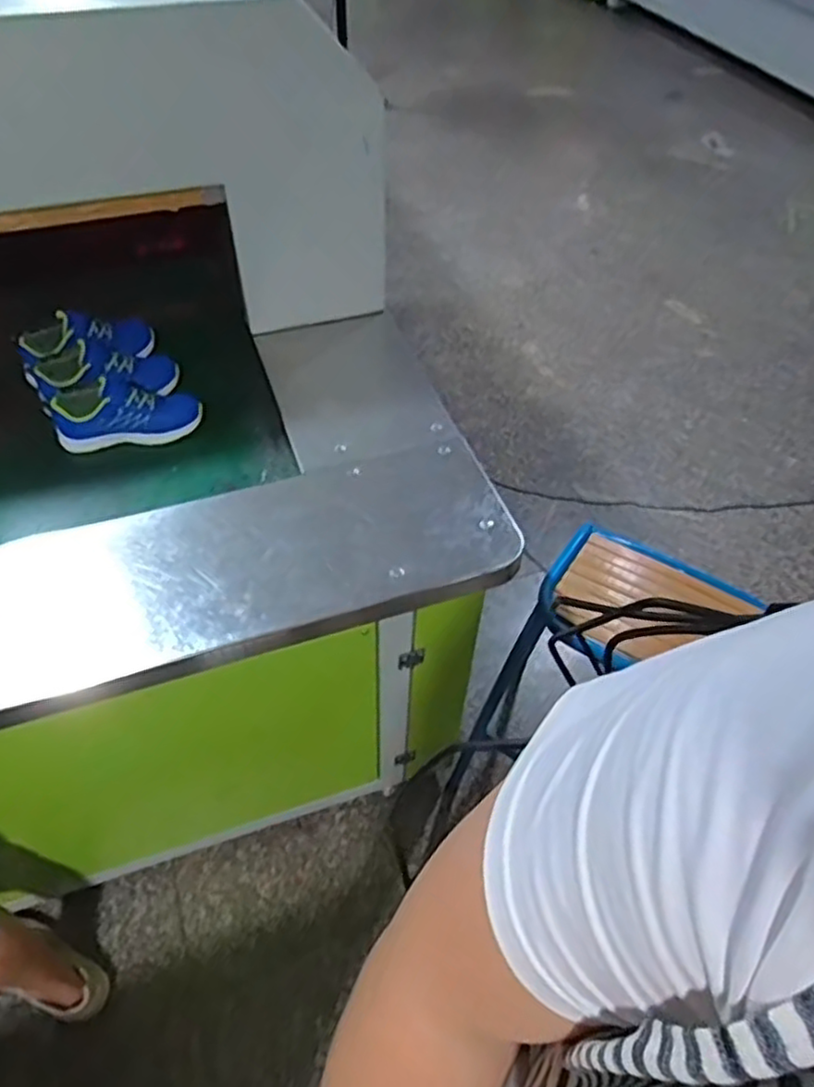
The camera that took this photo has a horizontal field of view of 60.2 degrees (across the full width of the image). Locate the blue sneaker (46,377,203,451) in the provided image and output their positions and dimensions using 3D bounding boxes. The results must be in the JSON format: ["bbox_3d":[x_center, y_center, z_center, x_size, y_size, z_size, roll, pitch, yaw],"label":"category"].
[{"bbox_3d":[-0.420,-0.190,1.057,0.215,0.087,0.077,-7,51,-7],"label":"blue sneaker"}]

